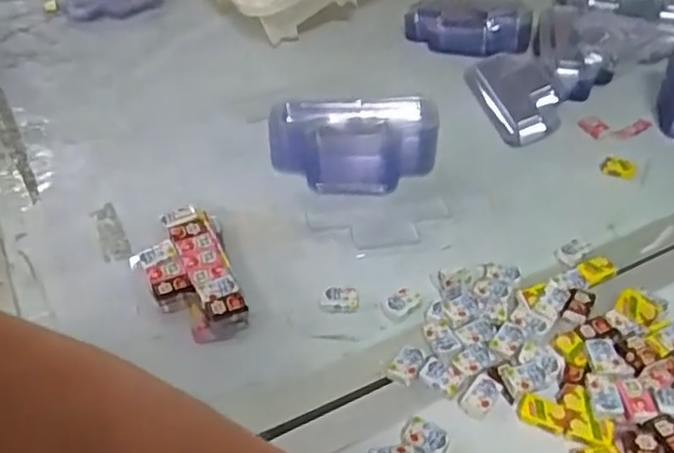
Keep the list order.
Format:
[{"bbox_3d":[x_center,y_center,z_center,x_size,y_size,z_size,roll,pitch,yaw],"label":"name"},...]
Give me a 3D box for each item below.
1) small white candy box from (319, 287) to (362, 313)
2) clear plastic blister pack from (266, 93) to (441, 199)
[{"bbox_3d":[0.002,0.051,0.470,0.027,0.009,0.020,-2,42,-2],"label":"small white candy box"},{"bbox_3d":[0.015,-0.069,0.573,0.138,0.057,0.059,-4,42,-5],"label":"clear plastic blister pack"}]

